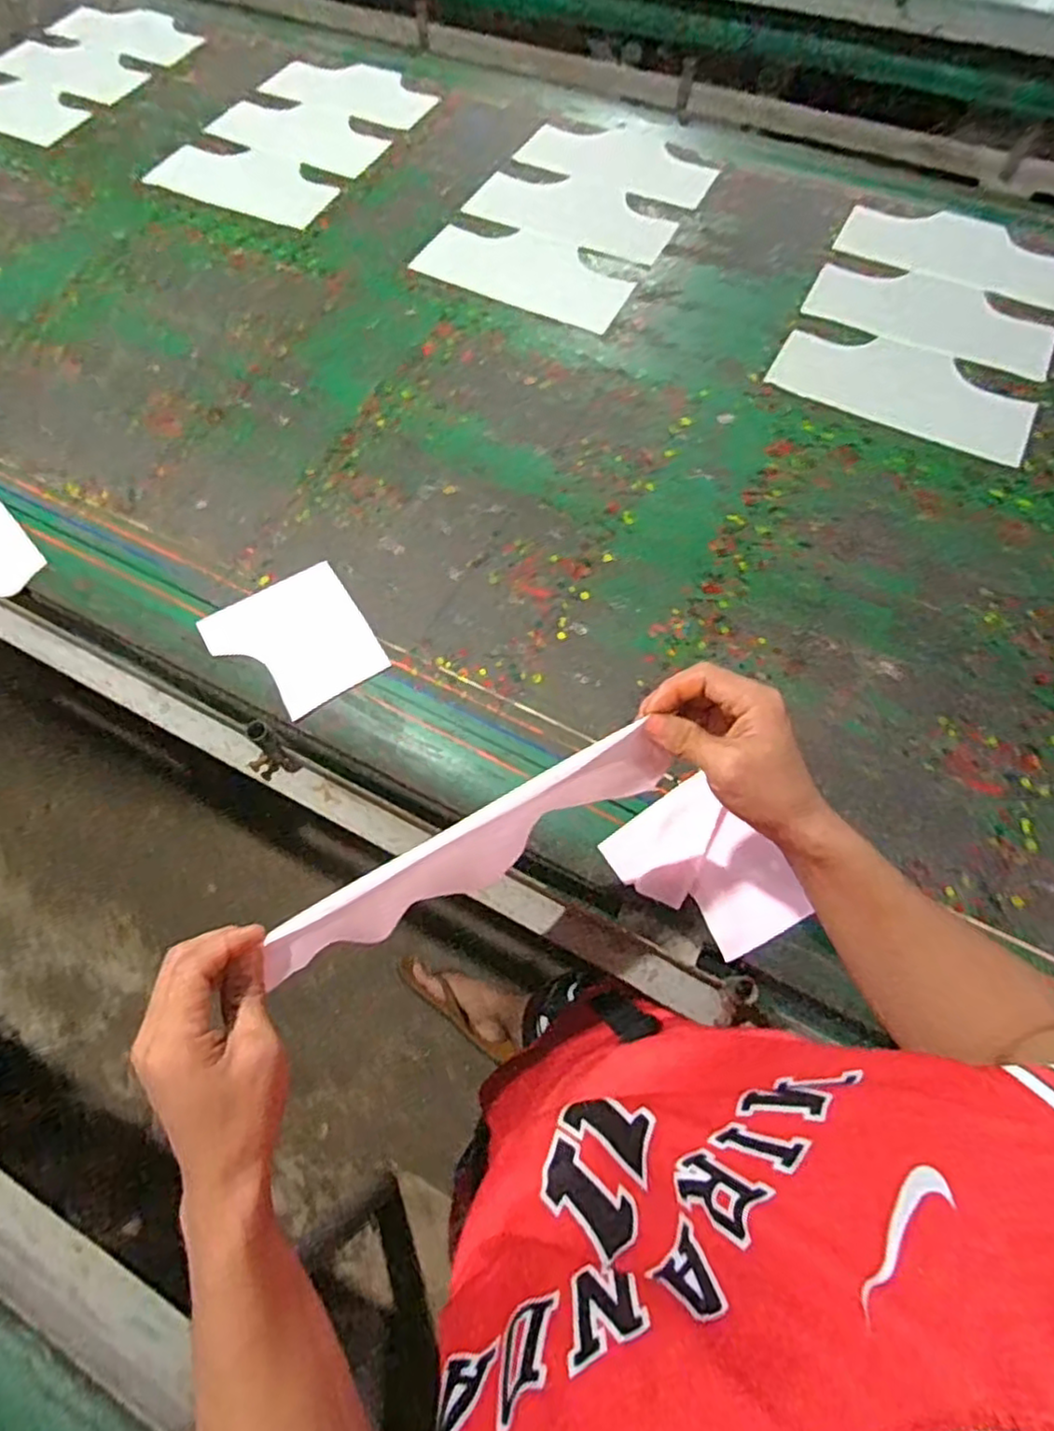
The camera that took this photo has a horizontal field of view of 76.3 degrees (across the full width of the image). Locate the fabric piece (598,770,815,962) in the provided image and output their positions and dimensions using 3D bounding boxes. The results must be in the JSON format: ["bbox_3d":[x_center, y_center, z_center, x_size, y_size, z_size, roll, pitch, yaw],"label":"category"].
[{"bbox_3d":[0.156,0.139,0.590,0.118,0.020,0.148,-36,74,-2],"label":"fabric piece"}]

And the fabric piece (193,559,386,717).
[{"bbox_3d":[-0.239,-0.075,0.687,0.146,0.005,0.153,-31,69,-12],"label":"fabric piece"}]

